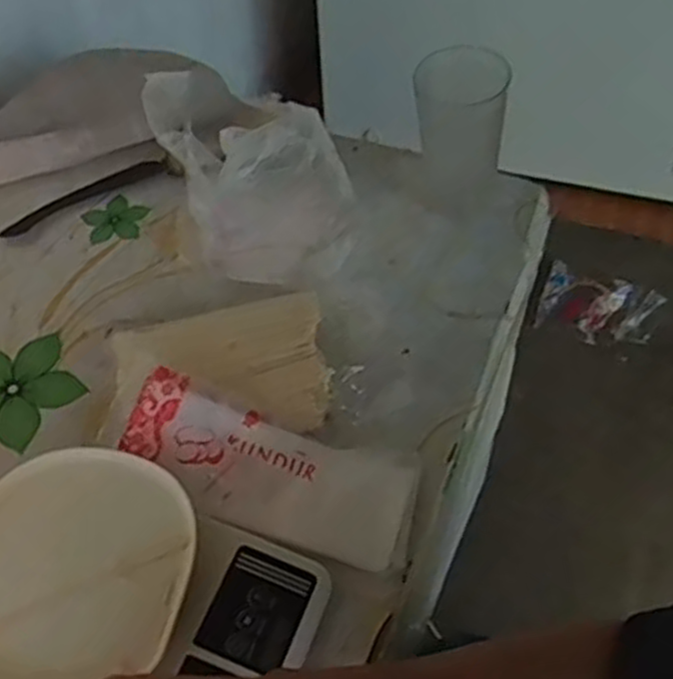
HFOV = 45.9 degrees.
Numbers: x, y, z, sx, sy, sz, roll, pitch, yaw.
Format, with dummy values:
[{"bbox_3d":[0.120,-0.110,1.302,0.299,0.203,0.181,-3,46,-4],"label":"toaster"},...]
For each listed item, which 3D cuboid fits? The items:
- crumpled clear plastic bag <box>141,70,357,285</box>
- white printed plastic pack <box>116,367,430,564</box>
[{"bbox_3d":[-0.067,-0.138,0.663,0.122,0.121,0.169,-22,53,-16],"label":"crumpled clear plastic bag"},{"bbox_3d":[-0.046,0.086,0.551,0.202,0.031,0.082,22,53,2],"label":"white printed plastic pack"}]

